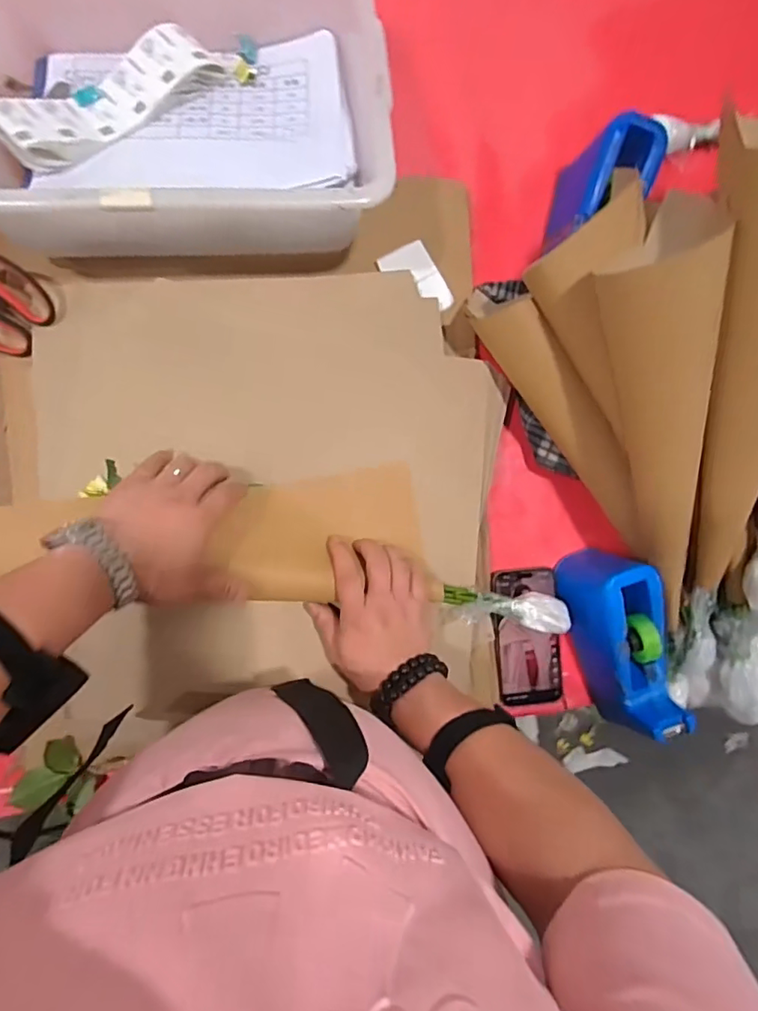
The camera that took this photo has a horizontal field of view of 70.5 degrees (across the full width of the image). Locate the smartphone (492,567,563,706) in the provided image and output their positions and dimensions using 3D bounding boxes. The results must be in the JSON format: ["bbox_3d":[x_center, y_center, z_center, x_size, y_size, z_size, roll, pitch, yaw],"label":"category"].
[{"bbox_3d":[0.176,0.157,0.640,0.080,0.010,0.161,-6,90,-8],"label":"smartphone"}]

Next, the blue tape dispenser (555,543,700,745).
[{"bbox_3d":[0.276,0.159,0.608,0.082,0.095,0.202,-13,91,-8],"label":"blue tape dispenser"}]

